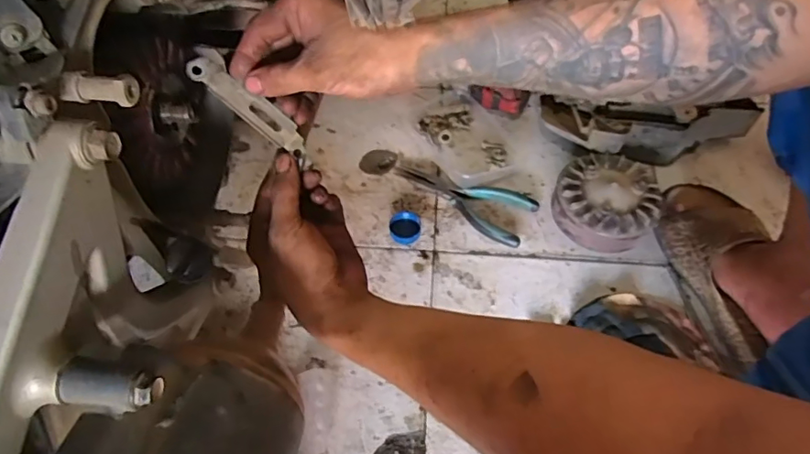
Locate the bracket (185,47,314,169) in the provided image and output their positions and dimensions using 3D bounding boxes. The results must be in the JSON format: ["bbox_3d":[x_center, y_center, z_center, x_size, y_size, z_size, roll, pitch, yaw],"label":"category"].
[{"bbox_3d":[-0.110,-0.086,0.399,0.108,0.013,0.020,42,56,-23],"label":"bracket"}]

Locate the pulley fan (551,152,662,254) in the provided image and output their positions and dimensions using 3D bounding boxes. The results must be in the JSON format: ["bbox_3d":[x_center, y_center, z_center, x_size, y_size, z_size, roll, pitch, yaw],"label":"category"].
[{"bbox_3d":[0.251,-0.034,0.683,0.118,0.052,0.124,0,56,0],"label":"pulley fan"}]

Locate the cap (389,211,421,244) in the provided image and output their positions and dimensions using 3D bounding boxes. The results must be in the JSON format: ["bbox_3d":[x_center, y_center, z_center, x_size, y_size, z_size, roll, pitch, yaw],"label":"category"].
[{"bbox_3d":[0.000,0.001,0.684,0.038,0.013,0.044,1,56,1],"label":"cap"}]

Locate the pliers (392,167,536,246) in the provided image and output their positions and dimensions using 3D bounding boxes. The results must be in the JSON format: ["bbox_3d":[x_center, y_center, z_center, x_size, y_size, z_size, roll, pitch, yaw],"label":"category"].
[{"bbox_3d":[0.078,-0.045,0.709,0.188,0.020,0.077,32,62,19],"label":"pliers"}]

